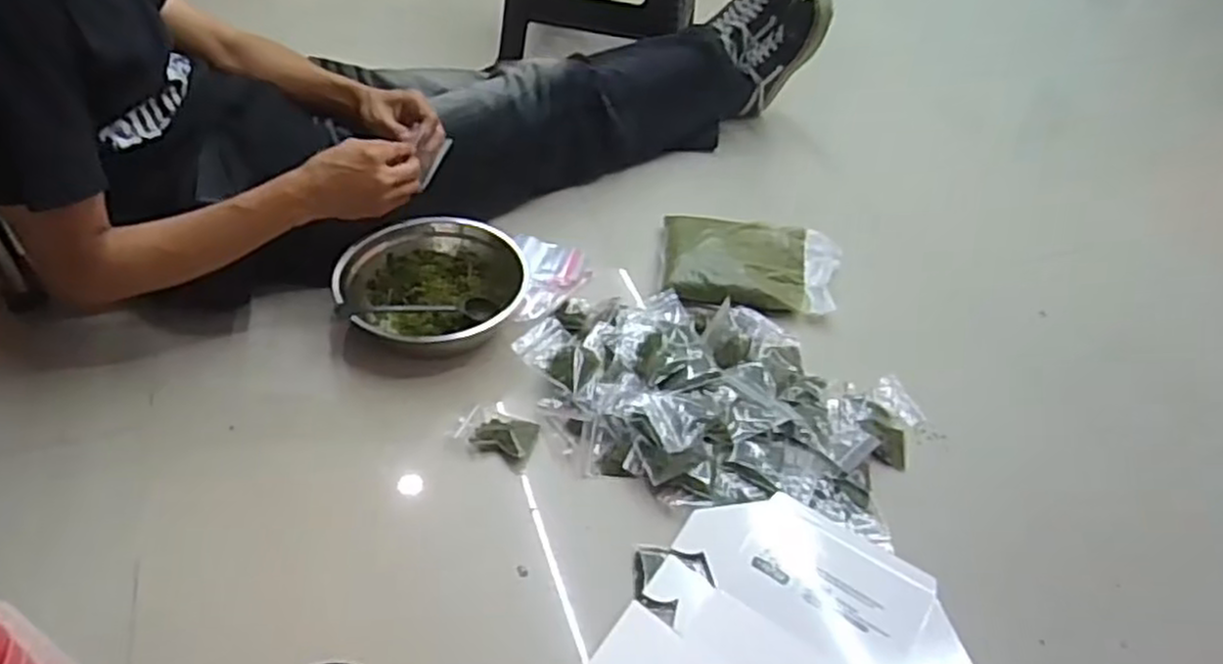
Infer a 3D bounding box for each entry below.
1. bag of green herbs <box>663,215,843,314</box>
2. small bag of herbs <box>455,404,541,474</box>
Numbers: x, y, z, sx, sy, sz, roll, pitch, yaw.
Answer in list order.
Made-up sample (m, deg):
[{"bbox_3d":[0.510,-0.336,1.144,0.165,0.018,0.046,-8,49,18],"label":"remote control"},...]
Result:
[{"bbox_3d":[0.204,-0.093,1.082,0.263,0.048,0.195,4,43,-2],"label":"bag of green herbs"},{"bbox_3d":[-0.126,0.114,0.853,0.081,0.031,0.065,12,43,7],"label":"small bag of herbs"}]

